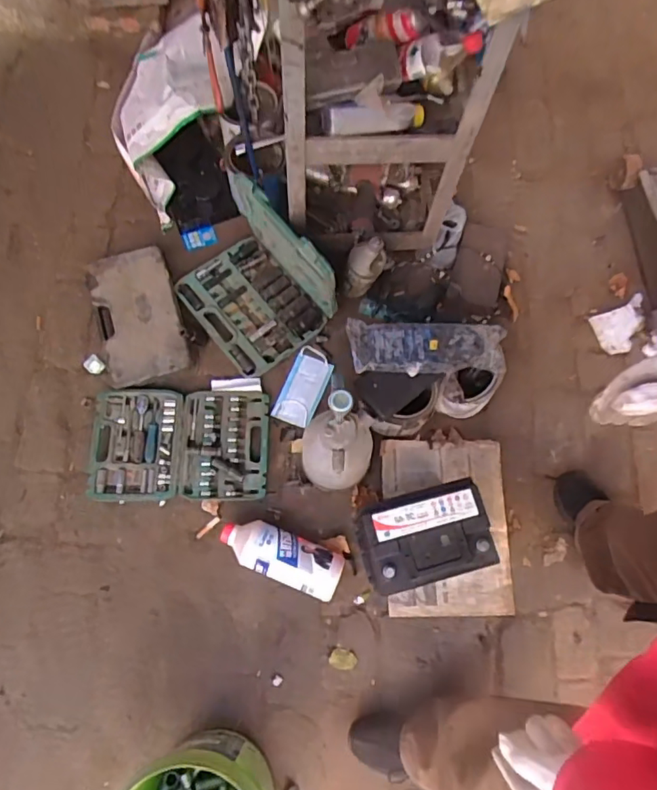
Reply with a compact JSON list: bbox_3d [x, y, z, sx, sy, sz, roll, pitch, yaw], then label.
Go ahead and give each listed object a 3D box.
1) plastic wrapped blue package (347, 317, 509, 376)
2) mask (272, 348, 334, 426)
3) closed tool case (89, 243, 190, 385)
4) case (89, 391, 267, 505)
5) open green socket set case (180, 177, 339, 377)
[{"bbox_3d":[0.199,-0.098,1.076,0.309,0.037,0.101,0,71,-2],"label":"plastic wrapped blue package"},{"bbox_3d":[-0.057,-0.019,1.249,0.089,0.007,0.183,27,76,-14],"label":"mask"},{"bbox_3d":[-0.429,-0.180,1.219,0.192,0.053,0.300,-16,73,-6],"label":"closed tool case"},{"bbox_3d":[-0.326,0.106,1.172,0.374,0.043,0.251,-1,72,-2],"label":"case"},{"bbox_3d":[-0.175,-0.252,1.138,0.248,0.249,0.296,-43,78,-13],"label":"open green socket set case"}]

